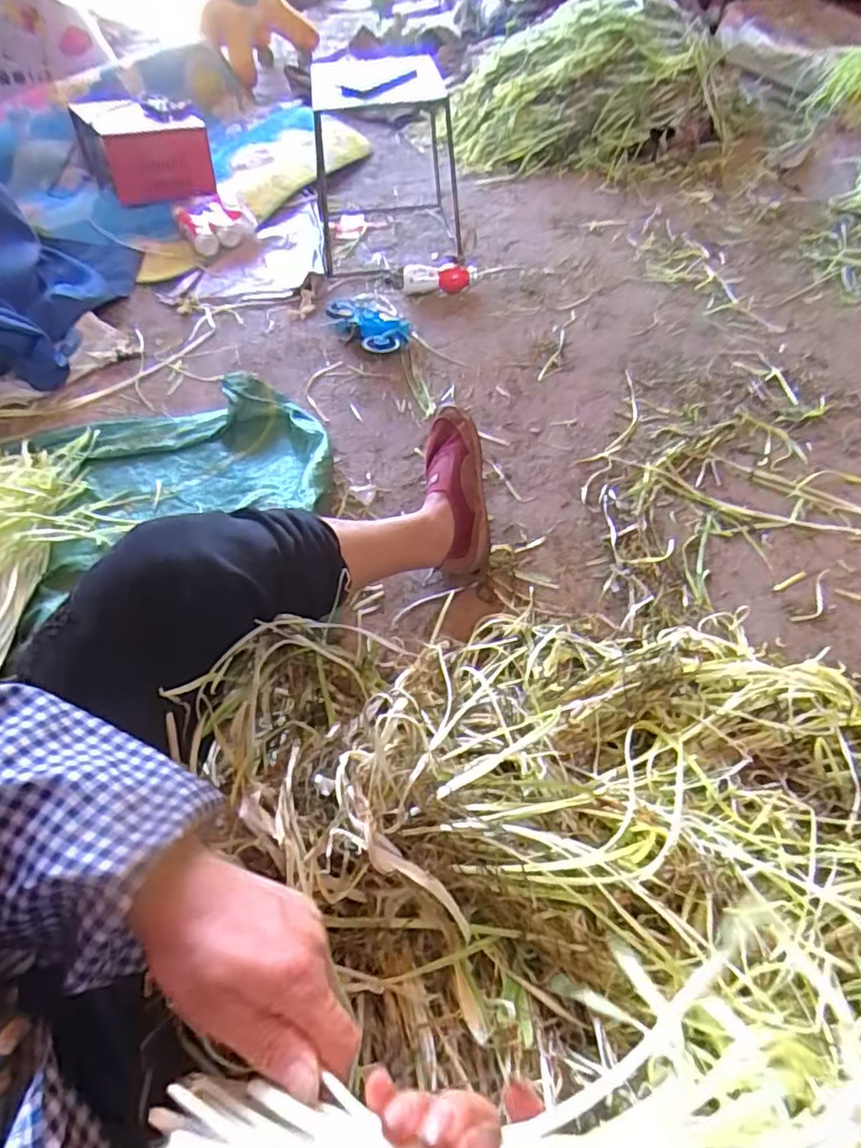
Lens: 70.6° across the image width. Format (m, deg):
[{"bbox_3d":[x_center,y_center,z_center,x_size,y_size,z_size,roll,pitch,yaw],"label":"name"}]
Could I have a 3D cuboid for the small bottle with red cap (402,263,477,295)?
[{"bbox_3d":[0.020,-0.615,1.260,0.158,0.047,0.072,-6,52,-5],"label":"small bottle with red cap"}]

